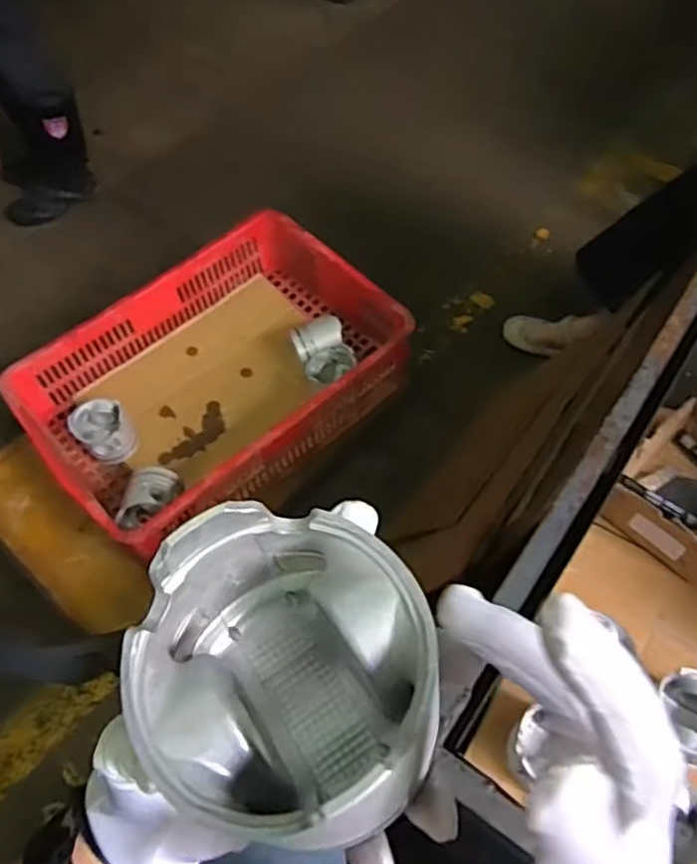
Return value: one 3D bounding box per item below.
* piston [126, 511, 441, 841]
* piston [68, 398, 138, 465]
[{"bbox_3d":[-0.018,0.076,0.212,0.092,0.068,0.085,-2,56,2],"label":"piston"},{"bbox_3d":[-0.431,-0.002,1.203,0.099,0.076,0.087,39,66,25],"label":"piston"}]

